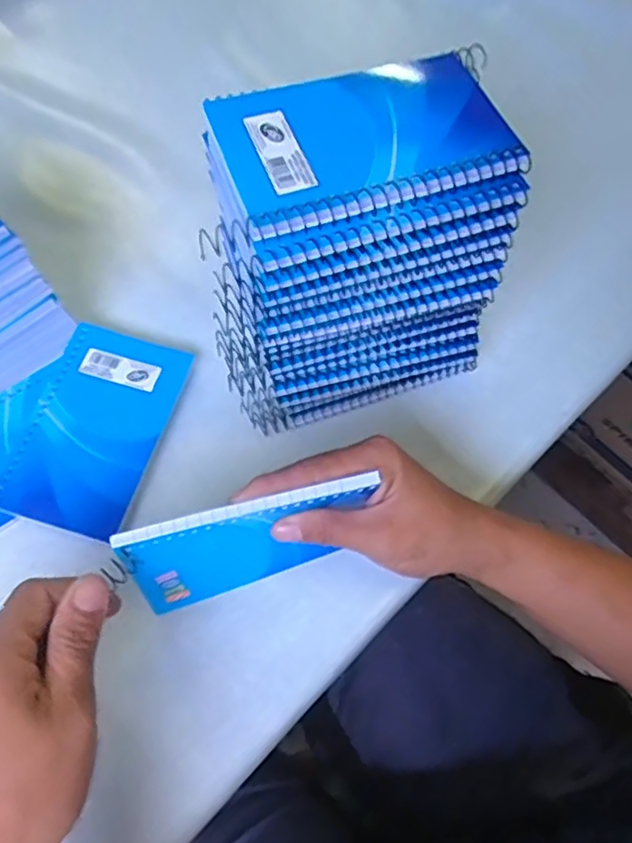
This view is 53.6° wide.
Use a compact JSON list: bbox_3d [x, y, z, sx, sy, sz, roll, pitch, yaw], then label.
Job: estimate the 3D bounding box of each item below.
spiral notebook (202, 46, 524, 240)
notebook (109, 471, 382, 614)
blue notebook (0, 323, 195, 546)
[{"bbox_3d":[0.024,-0.131,0.284,0.130,0.008,0.087,-15,67,-10],"label":"spiral notebook"},{"bbox_3d":[-0.033,0.065,0.326,0.123,0.078,0.009,-13,53,-8],"label":"notebook"},{"bbox_3d":[-0.137,0.004,0.389,0.080,0.011,0.130,18,66,5],"label":"blue notebook"}]

